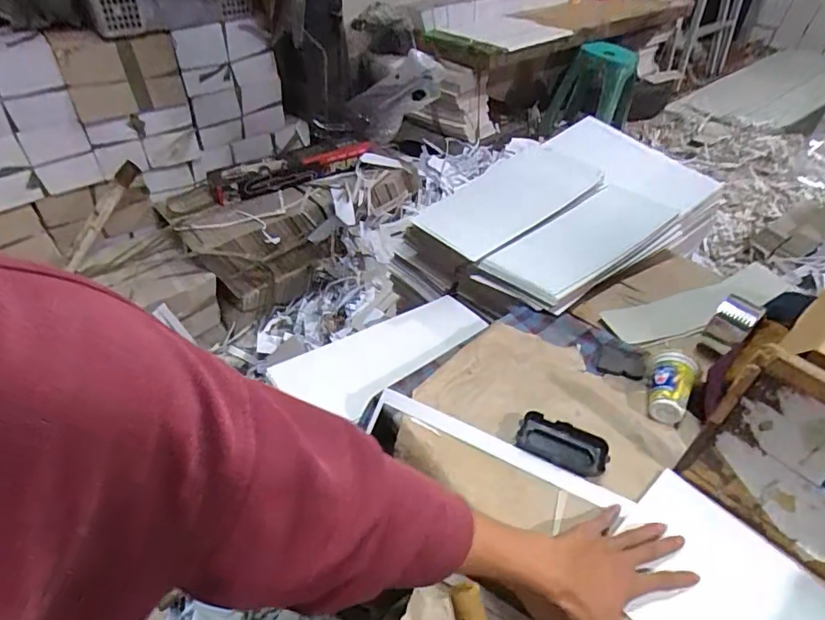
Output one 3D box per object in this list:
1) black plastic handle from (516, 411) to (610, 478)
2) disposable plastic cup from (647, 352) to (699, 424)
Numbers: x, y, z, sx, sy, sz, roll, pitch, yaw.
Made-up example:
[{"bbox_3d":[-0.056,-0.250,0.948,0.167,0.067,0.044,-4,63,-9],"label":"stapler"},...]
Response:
[{"bbox_3d":[0.188,0.167,0.649,0.107,0.018,0.051,20,47,19],"label":"black plastic handle"},{"bbox_3d":[0.349,0.101,0.709,0.063,0.048,0.108,23,48,21],"label":"disposable plastic cup"}]

